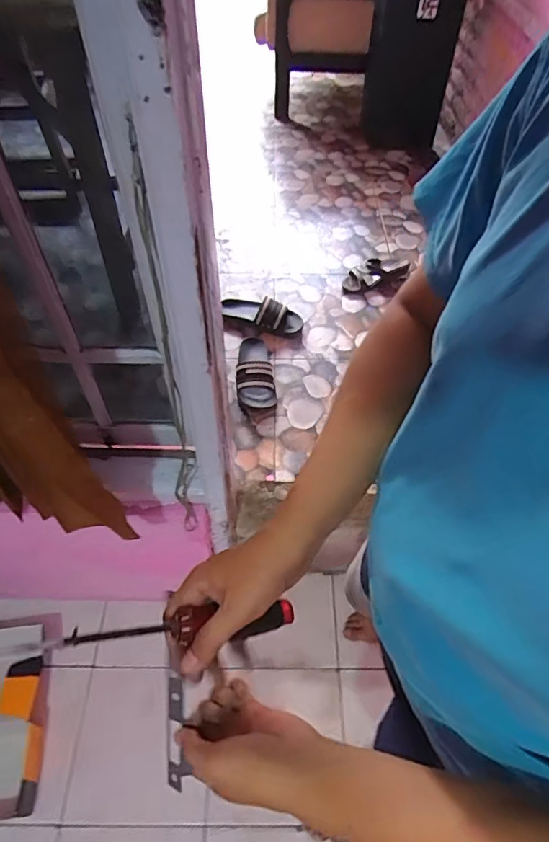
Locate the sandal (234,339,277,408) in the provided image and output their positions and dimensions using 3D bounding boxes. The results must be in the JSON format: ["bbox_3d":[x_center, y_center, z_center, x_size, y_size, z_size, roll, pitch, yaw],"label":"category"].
[{"bbox_3d":[-0.056,-0.144,1.369,0.098,0.054,0.271,-5,51,-3],"label":"sandal"}]

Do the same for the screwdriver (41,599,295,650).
[{"bbox_3d":[-0.077,0.161,0.397,0.184,0.025,0.034,-3,51,-8],"label":"screwdriver"}]

